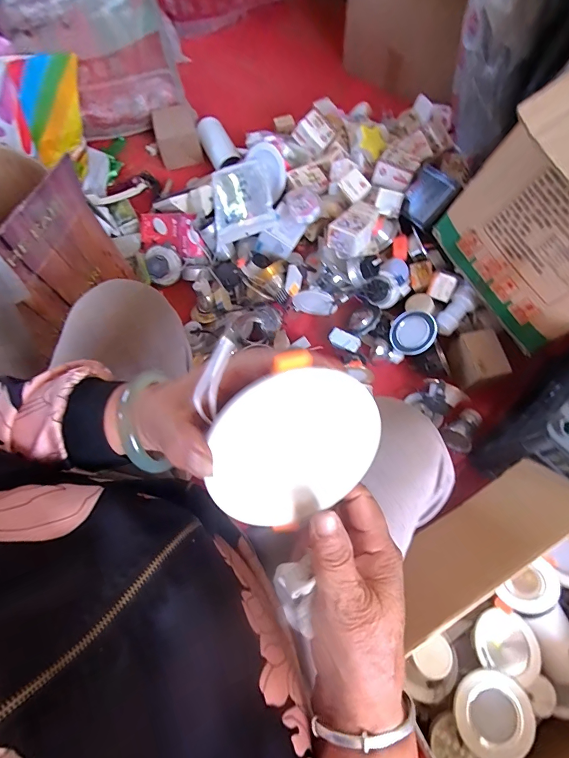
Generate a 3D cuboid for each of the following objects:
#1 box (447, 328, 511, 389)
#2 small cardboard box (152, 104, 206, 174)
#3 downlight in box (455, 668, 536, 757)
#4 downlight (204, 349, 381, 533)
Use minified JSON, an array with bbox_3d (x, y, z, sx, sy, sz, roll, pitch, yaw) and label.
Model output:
[{"bbox_3d":[0.406,-0.042,0.817,0.080,0.081,0.109,-12,70,-2],"label":"box"},{"bbox_3d":[-0.301,-0.680,1.087,0.116,0.109,0.105,-14,70,-3],"label":"small cardboard box"},{"bbox_3d":[0.292,0.472,0.553,0.104,0.049,0.101,-31,71,-9],"label":"downlight in box"},{"bbox_3d":[0.001,0.033,0.229,0.098,0.101,0.035,-39,33,3],"label":"downlight"}]

